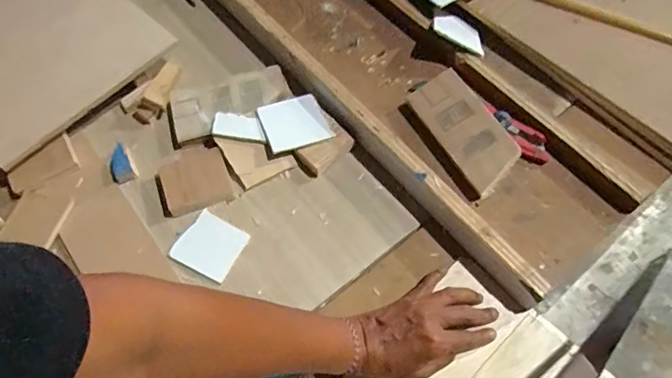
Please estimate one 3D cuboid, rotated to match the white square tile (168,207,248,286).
[{"bbox_3d":[-0.127,0.058,0.482,0.062,0.004,0.059,26,68,13],"label":"white square tile"}]

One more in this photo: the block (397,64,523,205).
[{"bbox_3d":[0.131,-0.060,0.503,0.072,0.014,0.136,-39,68,14],"label":"block"}]

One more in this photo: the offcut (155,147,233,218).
[{"bbox_3d":[-0.153,-0.008,0.508,0.073,0.013,0.062,-19,65,-7],"label":"offcut"}]

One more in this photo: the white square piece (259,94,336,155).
[{"bbox_3d":[-0.046,-0.074,0.527,0.068,0.005,0.063,-20,65,-8],"label":"white square piece"}]

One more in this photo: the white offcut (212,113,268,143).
[{"bbox_3d":[-0.106,-0.068,0.524,0.055,0.012,0.027,4,64,3],"label":"white offcut"}]

